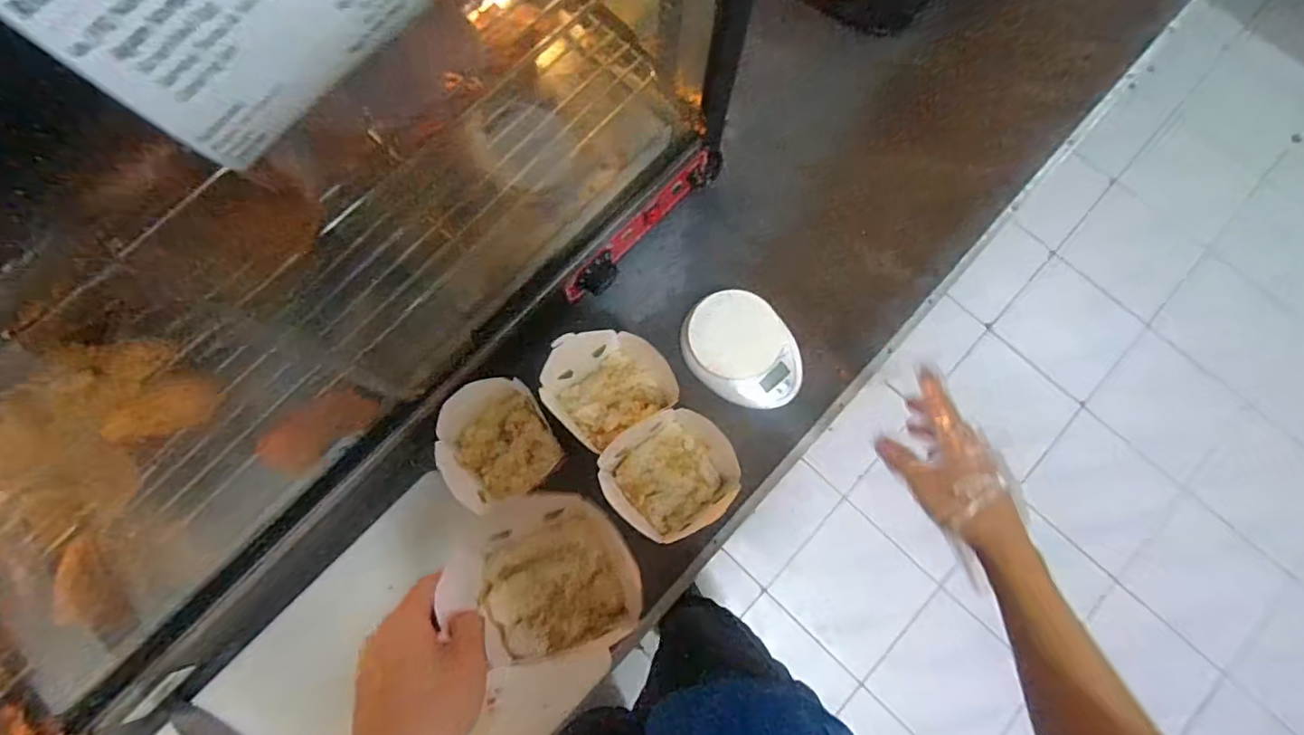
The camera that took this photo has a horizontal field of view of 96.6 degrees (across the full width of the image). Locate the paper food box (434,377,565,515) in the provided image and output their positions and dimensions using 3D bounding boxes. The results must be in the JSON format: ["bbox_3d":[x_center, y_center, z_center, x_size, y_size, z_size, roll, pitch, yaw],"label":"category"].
[{"bbox_3d":[-0.172,0.079,0.639,0.110,0.069,0.124,-31,79,-6],"label":"paper food box"}]

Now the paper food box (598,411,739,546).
[{"bbox_3d":[0.022,0.114,0.629,0.139,0.044,0.124,-33,79,-7],"label":"paper food box"}]

